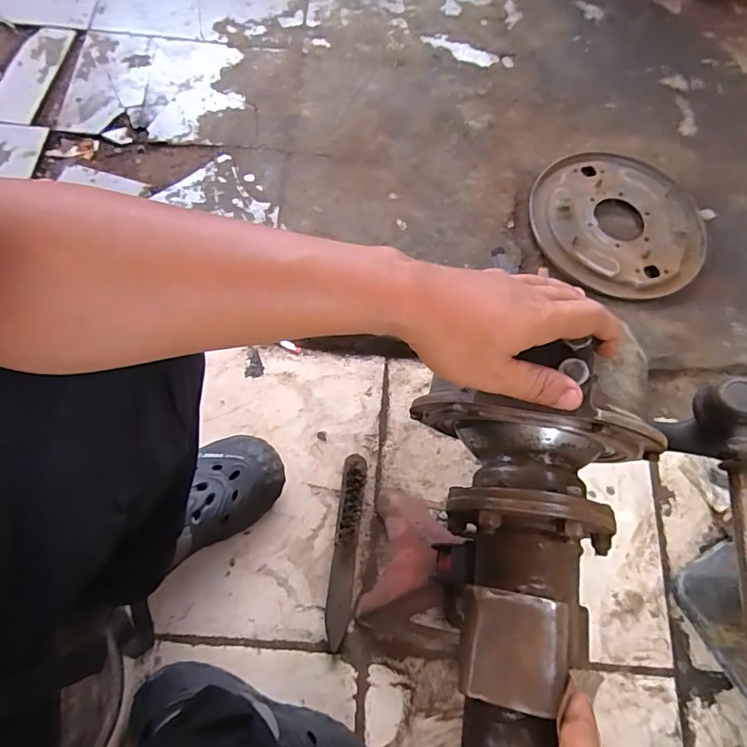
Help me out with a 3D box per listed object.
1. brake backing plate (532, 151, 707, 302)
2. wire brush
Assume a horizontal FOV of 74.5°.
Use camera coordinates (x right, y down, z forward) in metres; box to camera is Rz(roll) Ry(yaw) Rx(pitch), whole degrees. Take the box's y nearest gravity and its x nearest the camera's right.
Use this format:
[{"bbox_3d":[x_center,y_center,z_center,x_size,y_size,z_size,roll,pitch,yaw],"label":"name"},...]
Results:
[{"bbox_3d":[0.425,-0.273,0.860,0.283,0.028,0.298,1,71,-2],"label":"brake backing plate"},{"bbox_3d":[-0.036,0.226,0.642,0.031,0.043,0.235,7,71,0],"label":"wire brush"}]

